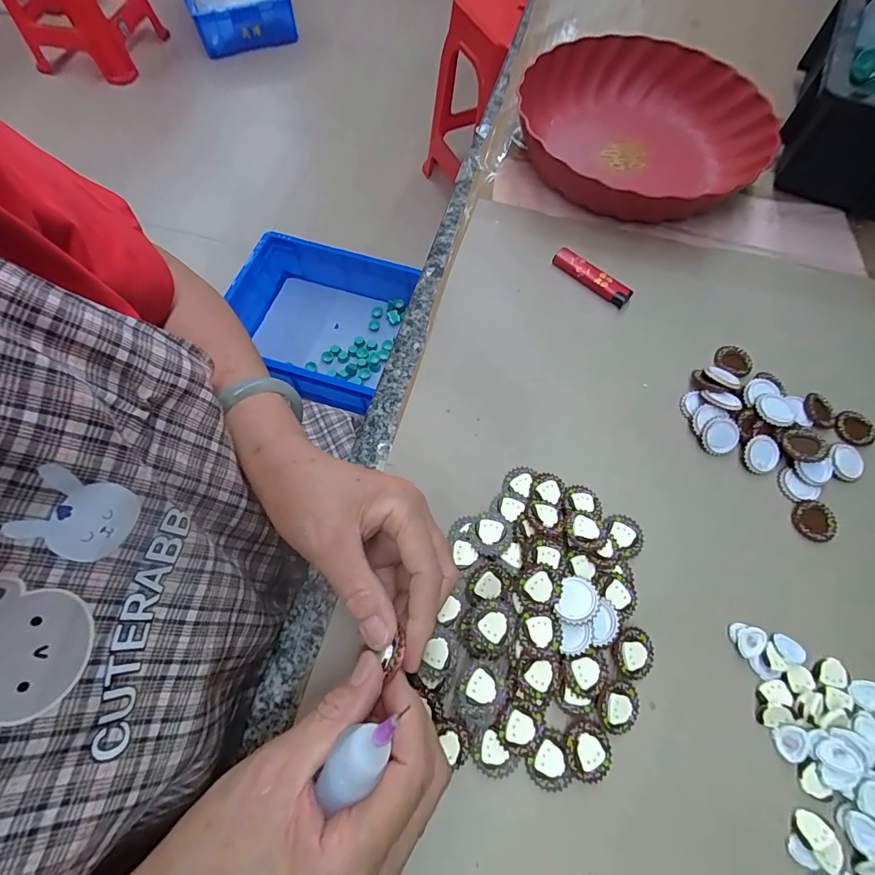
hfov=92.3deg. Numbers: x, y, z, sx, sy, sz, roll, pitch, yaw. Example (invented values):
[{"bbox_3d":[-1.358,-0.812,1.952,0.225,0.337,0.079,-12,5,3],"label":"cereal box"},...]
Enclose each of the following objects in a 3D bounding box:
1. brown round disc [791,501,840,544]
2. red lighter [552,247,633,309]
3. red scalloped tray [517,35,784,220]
[{"bbox_3d":[0.265,0.058,0.294,0.027,0.004,0.027,24,68,10],"label":"brown round disc"},{"bbox_3d":[0.135,-0.142,0.368,0.073,0.009,0.017,37,71,15],"label":"red lighter"},{"bbox_3d":[0.203,-0.309,0.420,0.234,0.039,0.257,1,66,0],"label":"red scalloped tray"}]

